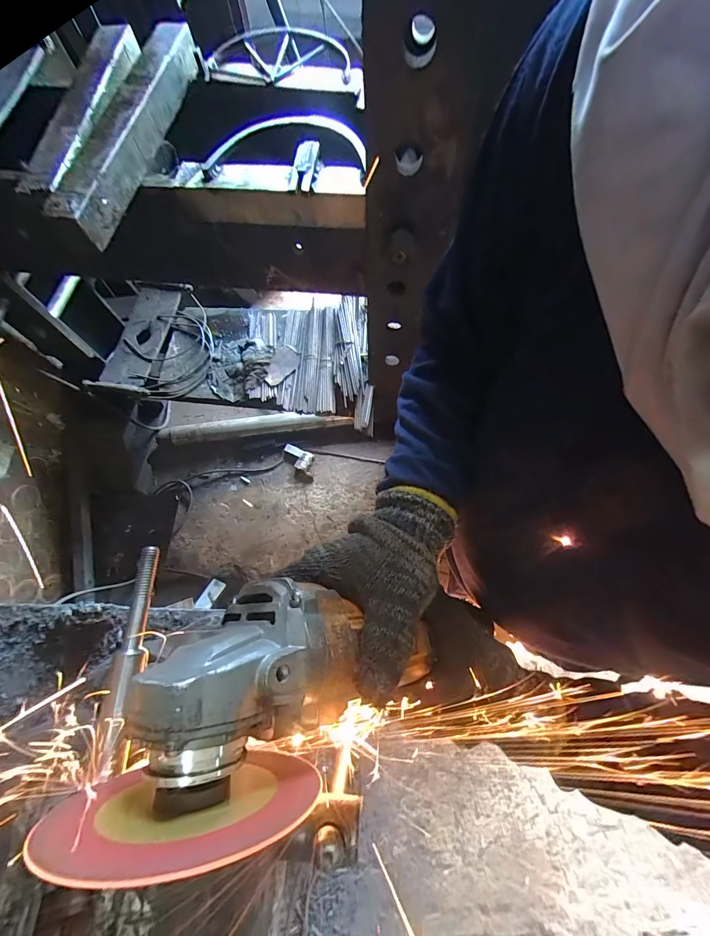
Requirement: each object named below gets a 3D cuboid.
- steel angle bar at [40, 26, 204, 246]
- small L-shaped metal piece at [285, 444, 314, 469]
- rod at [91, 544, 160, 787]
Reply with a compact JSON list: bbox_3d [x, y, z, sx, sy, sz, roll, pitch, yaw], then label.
[{"bbox_3d":[-0.315,-0.459,0.500,0.080,0.069,0.341,14,72,6],"label":"steel angle bar"},{"bbox_3d":[-0.221,-0.039,1.385,0.119,0.021,0.070,22,73,9],"label":"small L-shaped metal piece"},{"bbox_3d":[-0.115,0.094,0.187,0.010,0.011,0.104,-1,71,1],"label":"rod"}]

